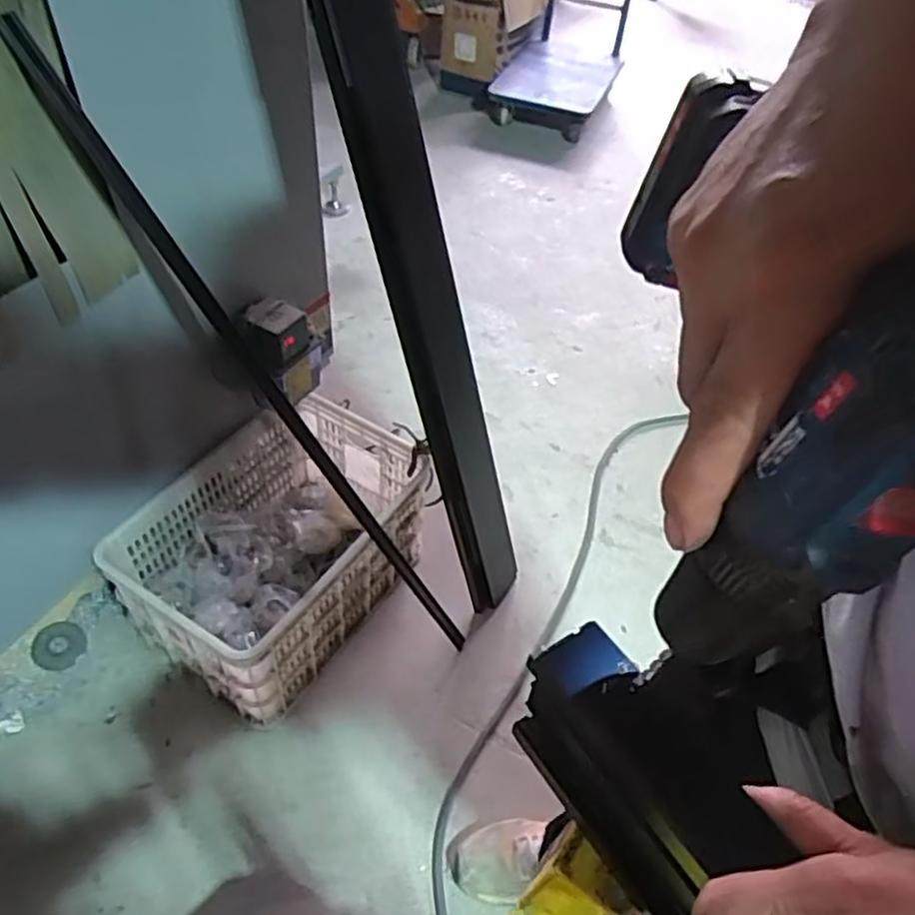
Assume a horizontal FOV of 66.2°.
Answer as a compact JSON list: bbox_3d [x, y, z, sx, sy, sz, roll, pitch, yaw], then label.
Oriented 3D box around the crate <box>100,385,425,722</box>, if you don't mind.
[{"bbox_3d":[-0.333,0.171,1.353,0.368,0.270,0.525,30,52,20],"label":"crate"}]

